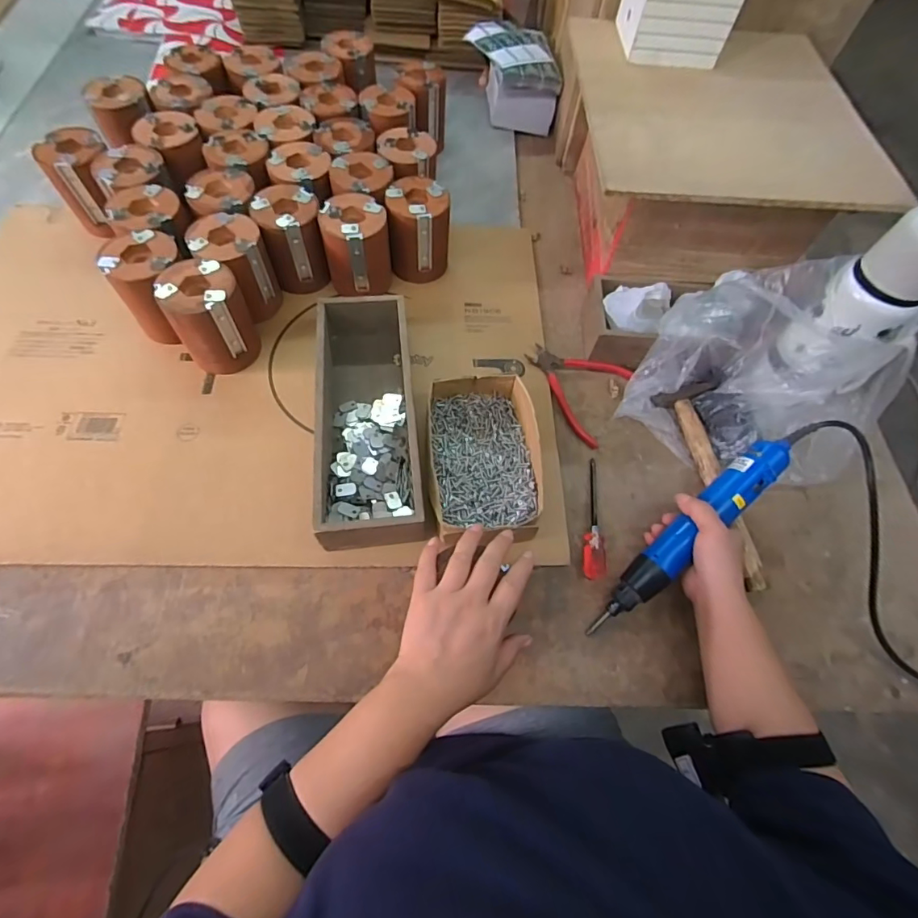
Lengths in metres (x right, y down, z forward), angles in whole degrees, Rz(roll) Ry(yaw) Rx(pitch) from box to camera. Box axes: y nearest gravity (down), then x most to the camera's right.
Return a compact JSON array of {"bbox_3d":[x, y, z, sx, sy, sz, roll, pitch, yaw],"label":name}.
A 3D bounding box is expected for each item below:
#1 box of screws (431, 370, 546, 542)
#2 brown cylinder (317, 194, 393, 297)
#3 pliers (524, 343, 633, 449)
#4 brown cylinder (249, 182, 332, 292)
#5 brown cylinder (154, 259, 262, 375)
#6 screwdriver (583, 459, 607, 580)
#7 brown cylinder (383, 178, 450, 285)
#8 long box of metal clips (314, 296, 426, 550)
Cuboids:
[{"bbox_3d":[0.026,-0.003,0.501,0.113,0.048,0.182,-5,64,-5],"label":"box of screws"},{"bbox_3d":[-0.127,-0.263,0.600,0.078,0.096,0.076,-10,65,-8],"label":"brown cylinder"},{"bbox_3d":[0.136,-0.089,0.592,0.123,0.019,0.114,28,66,11],"label":"pliers"},{"bbox_3d":[-0.208,-0.276,0.600,0.074,0.096,0.078,-14,65,-10],"label":"brown cylinder"},{"bbox_3d":[-0.275,-0.157,0.535,0.077,0.102,0.077,-21,66,-13],"label":"brown cylinder"},{"bbox_3d":[0.144,0.061,0.513,0.026,0.020,0.138,4,64,-1],"label":"screwdriver"},{"bbox_3d":[-0.052,-0.295,0.622,0.077,0.102,0.080,-3,64,-4],"label":"brown cylinder"},{"bbox_3d":[-0.098,-0.057,0.520,0.098,0.067,0.307,-4,64,-5],"label":"long box of metal clips"}]

